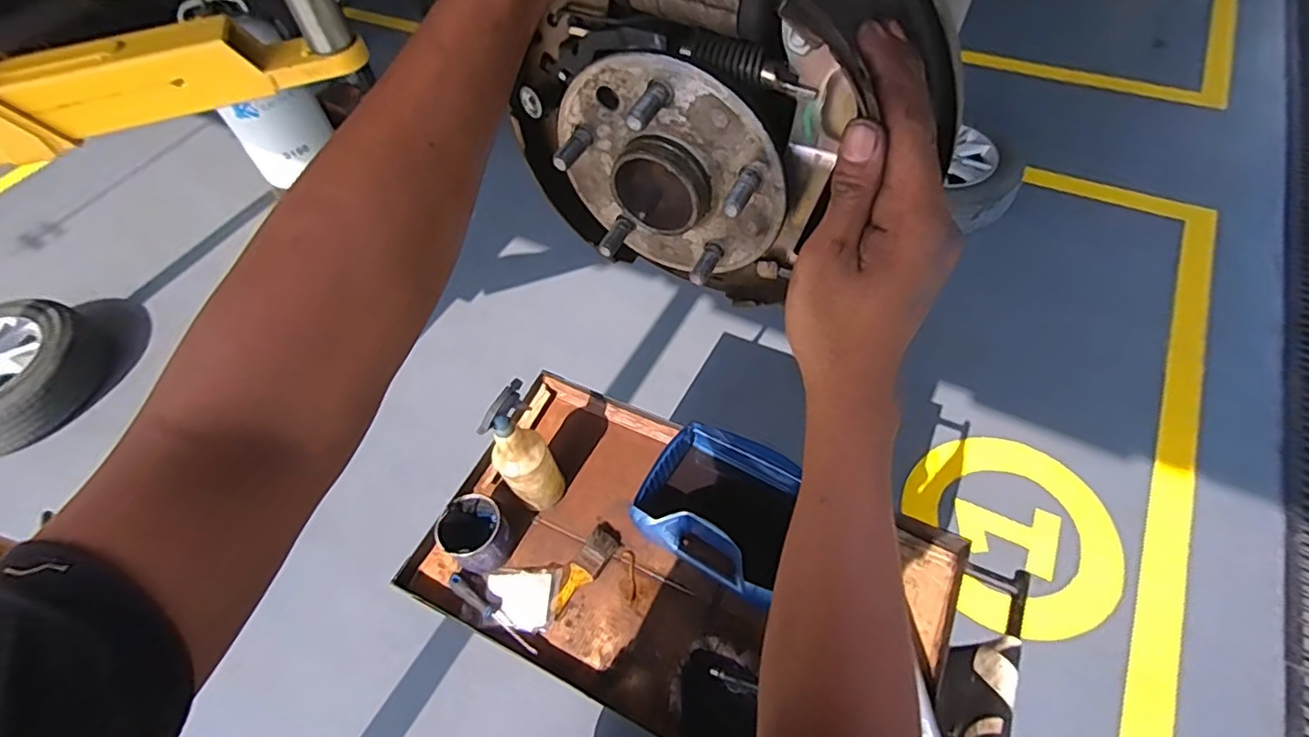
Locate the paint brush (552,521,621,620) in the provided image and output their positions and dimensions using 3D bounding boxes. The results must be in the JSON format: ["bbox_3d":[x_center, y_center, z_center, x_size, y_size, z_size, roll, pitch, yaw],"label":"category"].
[{"bbox_3d":[-0.111,0.329,0.974,0.049,0.028,0.162,26,61,18],"label":"paint brush"}]

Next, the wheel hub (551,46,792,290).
[{"bbox_3d":[0.003,-0.107,0.359,0.145,0.135,0.037,23,60,16],"label":"wheel hub"}]

